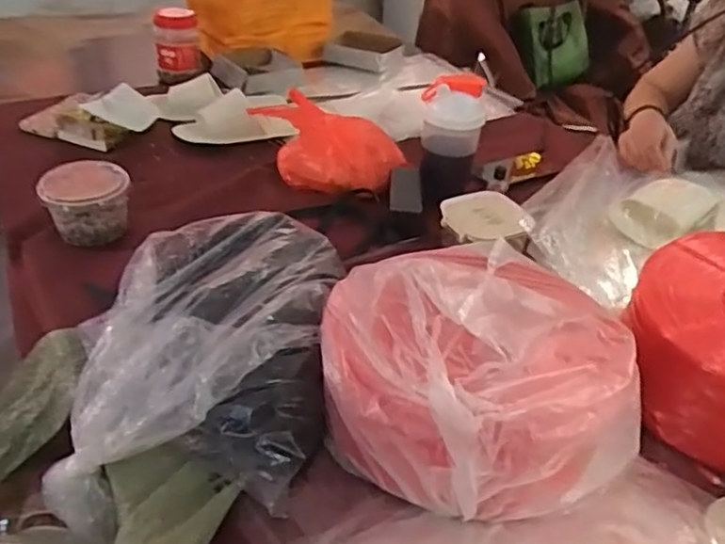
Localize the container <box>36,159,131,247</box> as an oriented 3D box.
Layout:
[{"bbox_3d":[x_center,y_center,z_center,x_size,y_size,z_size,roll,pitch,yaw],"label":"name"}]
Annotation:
[{"bbox_3d":[-0.381,-0.101,0.903,0.111,0.092,0.100,-10,39,-19],"label":"container"}]

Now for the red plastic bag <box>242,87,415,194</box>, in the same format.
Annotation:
[{"bbox_3d":[-0.042,-0.213,1.063,0.187,0.093,0.210,-29,48,-36],"label":"red plastic bag"}]

